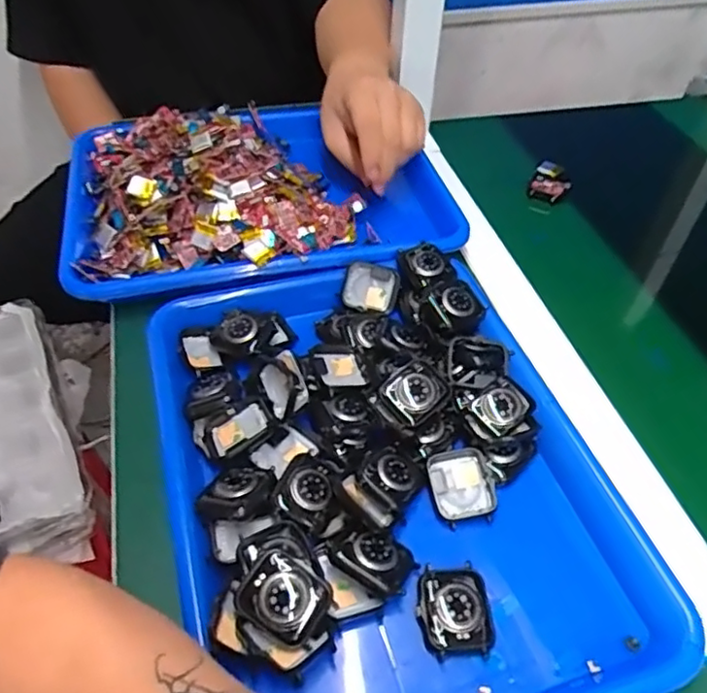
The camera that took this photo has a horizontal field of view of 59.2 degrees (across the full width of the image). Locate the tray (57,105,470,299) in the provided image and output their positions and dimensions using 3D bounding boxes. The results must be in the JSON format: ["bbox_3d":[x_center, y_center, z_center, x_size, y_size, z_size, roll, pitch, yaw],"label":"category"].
[{"bbox_3d":[-0.082,-0.162,0.570,0.351,0.048,0.265,-9,48,-10],"label":"tray"}]

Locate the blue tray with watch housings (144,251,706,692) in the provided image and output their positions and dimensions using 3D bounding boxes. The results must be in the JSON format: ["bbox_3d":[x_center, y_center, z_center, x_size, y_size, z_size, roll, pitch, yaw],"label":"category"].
[{"bbox_3d":[0.017,0.068,0.386,0.253,0.040,0.333,-14,49,-14],"label":"blue tray with watch housings"}]

